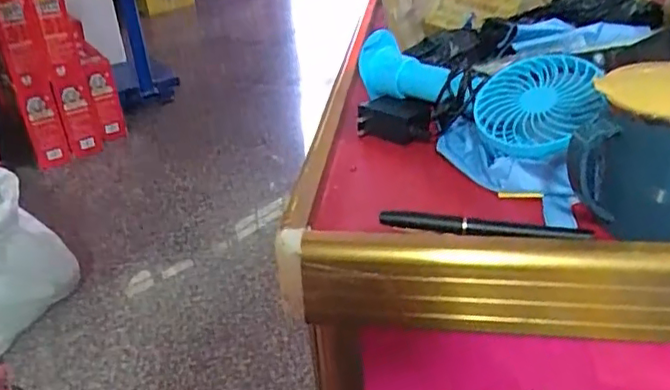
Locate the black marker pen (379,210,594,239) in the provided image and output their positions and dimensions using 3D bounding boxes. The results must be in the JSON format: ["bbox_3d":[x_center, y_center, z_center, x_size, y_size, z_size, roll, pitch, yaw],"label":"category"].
[{"bbox_3d":[0.103,0.022,0.428,0.142,0.010,0.016,6,33,14],"label":"black marker pen"}]

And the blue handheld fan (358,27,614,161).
[{"bbox_3d":[0.125,-0.098,0.541,0.085,0.056,0.216,-25,38,-32],"label":"blue handheld fan"}]

